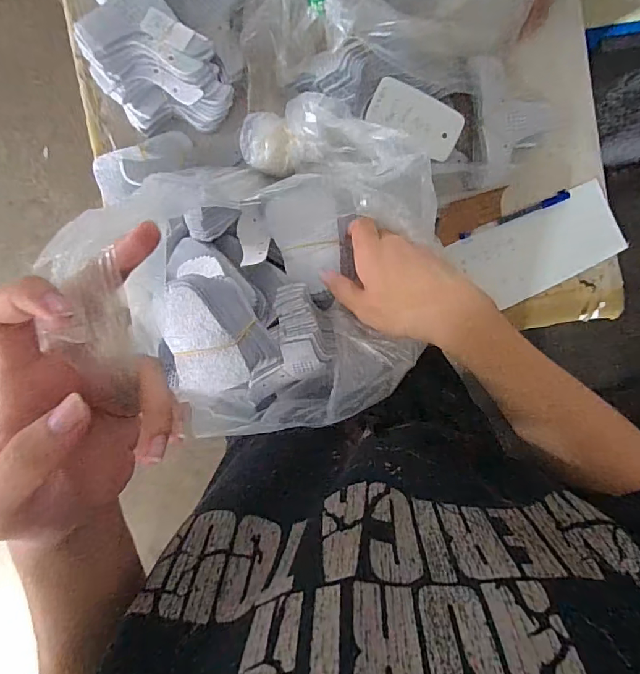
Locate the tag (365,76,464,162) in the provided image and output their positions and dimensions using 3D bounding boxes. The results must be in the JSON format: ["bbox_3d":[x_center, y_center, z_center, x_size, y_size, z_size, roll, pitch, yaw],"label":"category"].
[{"bbox_3d":[0.104,-0.234,0.489,0.105,0.010,0.053,21,98,-16],"label":"tag"}]

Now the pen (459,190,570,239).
[{"bbox_3d":[0.237,-0.149,0.564,0.140,0.012,0.012,-22,93,-1],"label":"pen"}]

